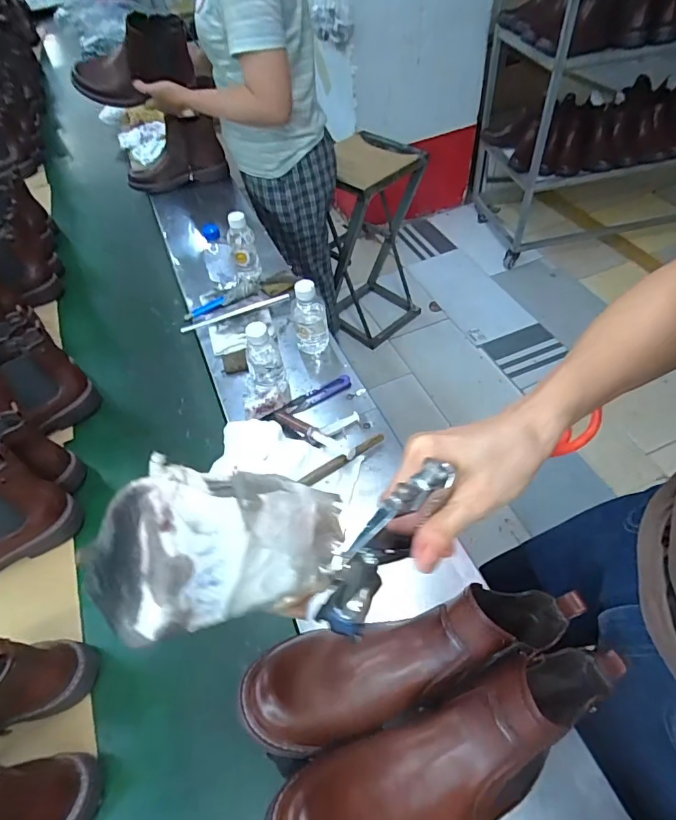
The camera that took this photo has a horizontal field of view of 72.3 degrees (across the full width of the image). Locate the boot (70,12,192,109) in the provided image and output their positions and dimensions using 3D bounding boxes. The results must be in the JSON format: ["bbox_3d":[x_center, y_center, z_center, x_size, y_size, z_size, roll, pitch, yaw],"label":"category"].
[{"bbox_3d":[-0.466,-0.787,1.047,0.267,0.155,0.100,-19,52,-9],"label":"boot"}]

